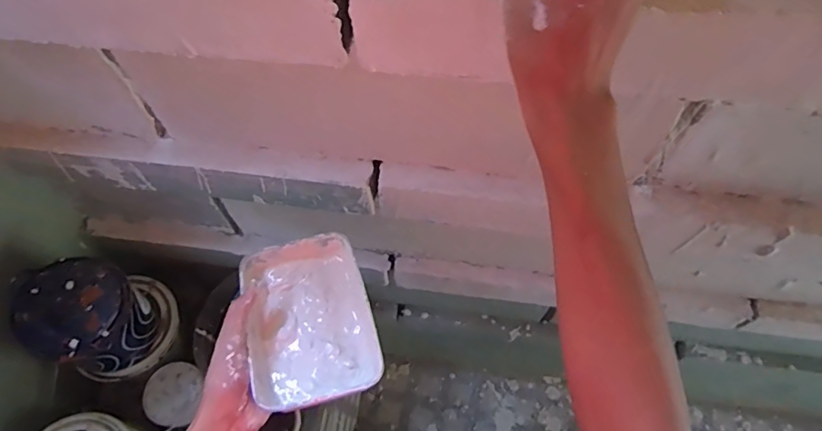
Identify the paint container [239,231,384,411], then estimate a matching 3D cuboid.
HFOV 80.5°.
[{"bbox_3d":[-0.097,0.101,0.469,0.112,0.047,0.161,-17,62,-8],"label":"paint container"}]

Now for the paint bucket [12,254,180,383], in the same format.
[{"bbox_3d":[-0.501,0.161,0.791,0.152,0.230,0.155,0,61,1],"label":"paint bucket"}]

